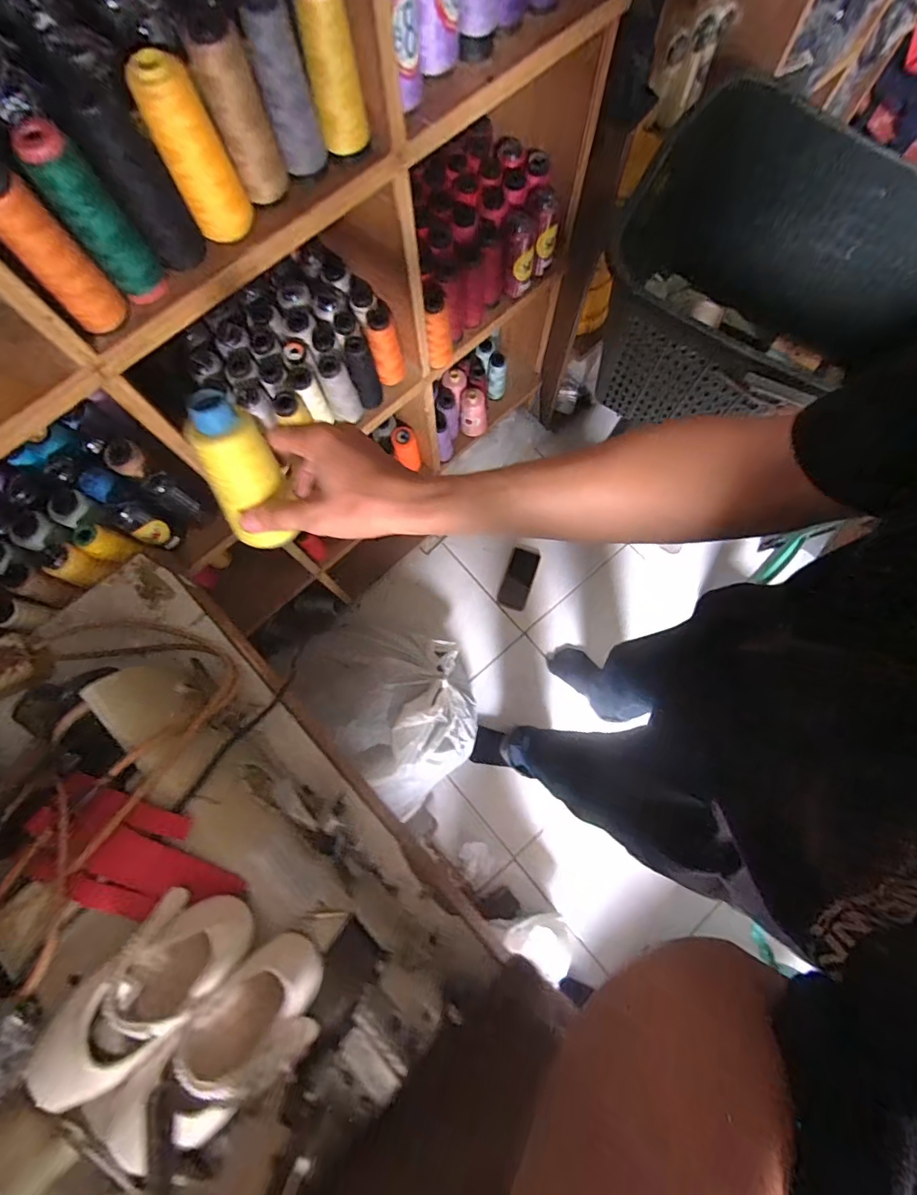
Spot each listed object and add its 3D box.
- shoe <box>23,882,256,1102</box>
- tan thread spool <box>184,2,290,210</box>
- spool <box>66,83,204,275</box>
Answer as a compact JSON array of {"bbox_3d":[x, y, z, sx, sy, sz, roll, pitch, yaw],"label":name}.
[{"bbox_3d":[-0.252,0.311,0.381,0.082,0.046,0.181,44,80,10],"label":"shoe"},{"bbox_3d":[-0.169,-0.372,0.378,0.042,0.099,0.038,-17,76,-4],"label":"tan thread spool"},{"bbox_3d":[-0.236,-0.308,0.366,0.037,0.108,0.033,-27,77,-7],"label":"spool"}]

